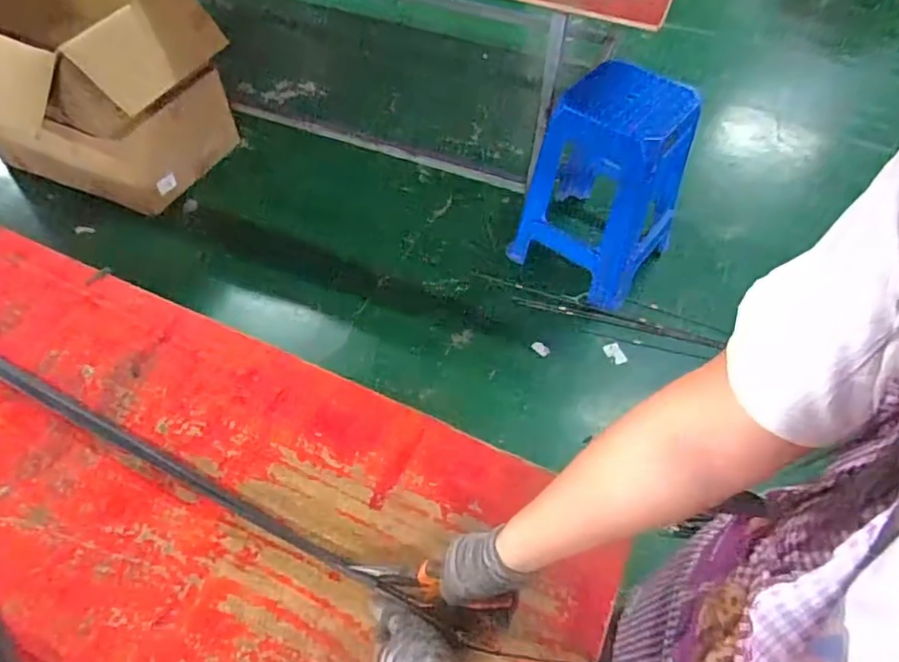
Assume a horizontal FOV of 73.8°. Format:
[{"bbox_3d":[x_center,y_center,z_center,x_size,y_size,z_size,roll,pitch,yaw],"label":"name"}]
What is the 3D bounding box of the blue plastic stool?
[{"bbox_3d":[0.444,-0.404,1.736,0.400,0.542,0.380,31,58,20],"label":"blue plastic stool"}]

